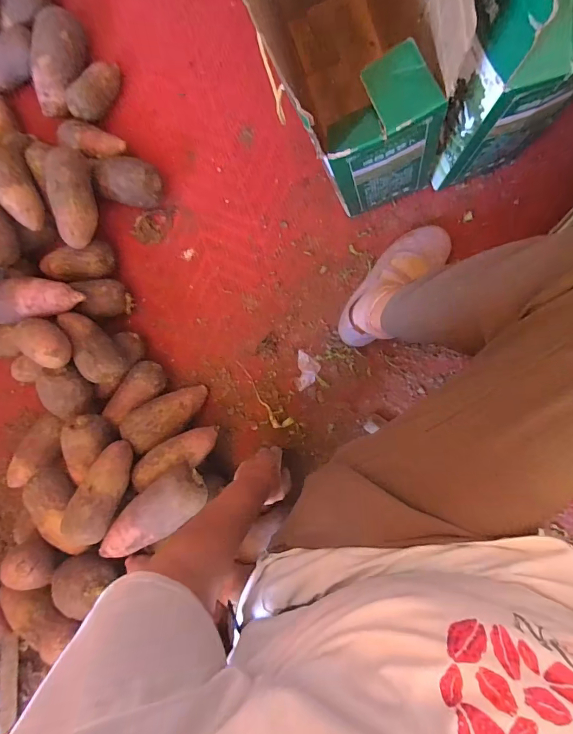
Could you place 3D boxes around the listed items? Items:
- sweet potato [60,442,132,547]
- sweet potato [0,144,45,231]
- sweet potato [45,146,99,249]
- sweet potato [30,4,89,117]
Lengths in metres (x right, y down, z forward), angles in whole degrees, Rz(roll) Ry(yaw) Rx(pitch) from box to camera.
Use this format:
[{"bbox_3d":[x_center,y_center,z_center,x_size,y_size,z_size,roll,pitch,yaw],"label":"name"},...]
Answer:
[{"bbox_3d":[-0.283,0.186,0.598,0.055,0.049,0.153,11,55,6],"label":"sweet potato"},{"bbox_3d":[-0.453,-0.299,0.649,0.062,0.051,0.139,-16,123,7],"label":"sweet potato"},{"bbox_3d":[-0.355,-0.280,0.653,0.057,0.068,0.153,3,107,6],"label":"sweet potato"},{"bbox_3d":[-0.398,-0.530,0.679,0.062,0.067,0.169,22,96,6],"label":"sweet potato"}]

